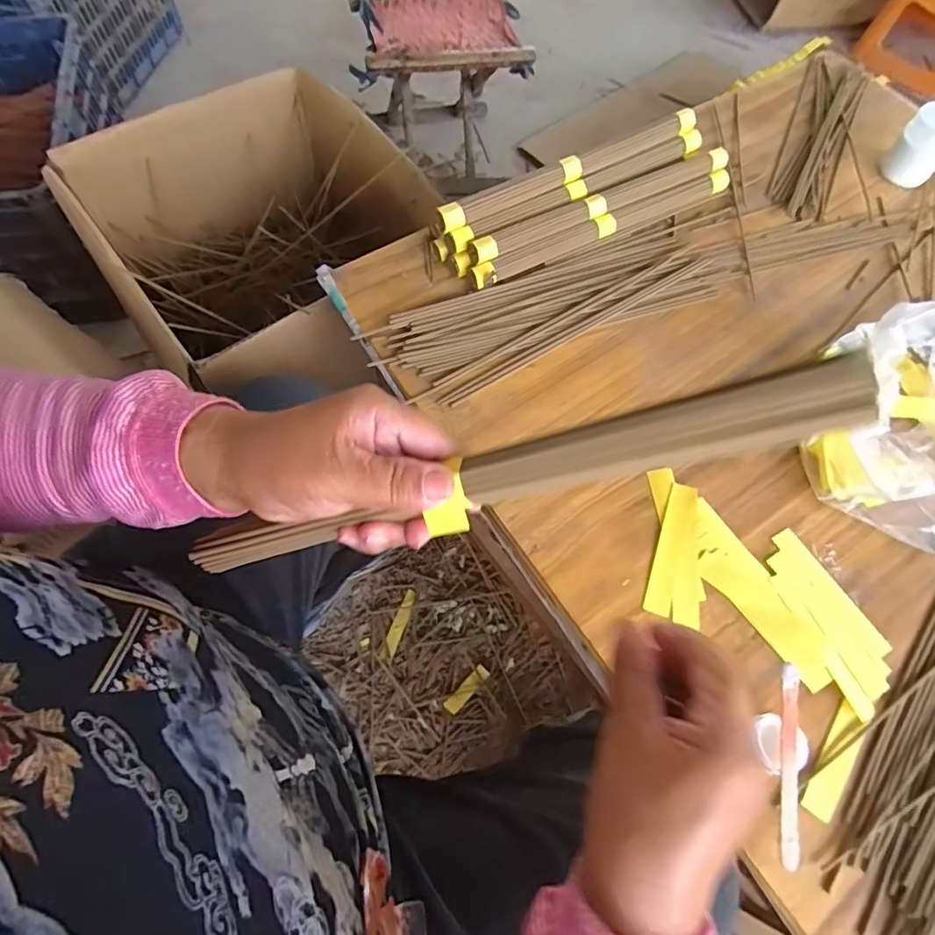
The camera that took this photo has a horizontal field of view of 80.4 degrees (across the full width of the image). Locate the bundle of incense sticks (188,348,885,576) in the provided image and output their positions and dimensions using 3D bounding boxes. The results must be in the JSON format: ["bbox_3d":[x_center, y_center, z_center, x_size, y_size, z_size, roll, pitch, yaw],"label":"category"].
[{"bbox_3d":[-0.008,0.013,0.245,0.316,0.018,0.025,-16,61,24],"label":"bundle of incense sticks"}]

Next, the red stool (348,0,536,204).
[{"bbox_3d":[-0.059,-0.804,1.179,0.340,0.260,0.256,-8,65,-7],"label":"red stool"}]

